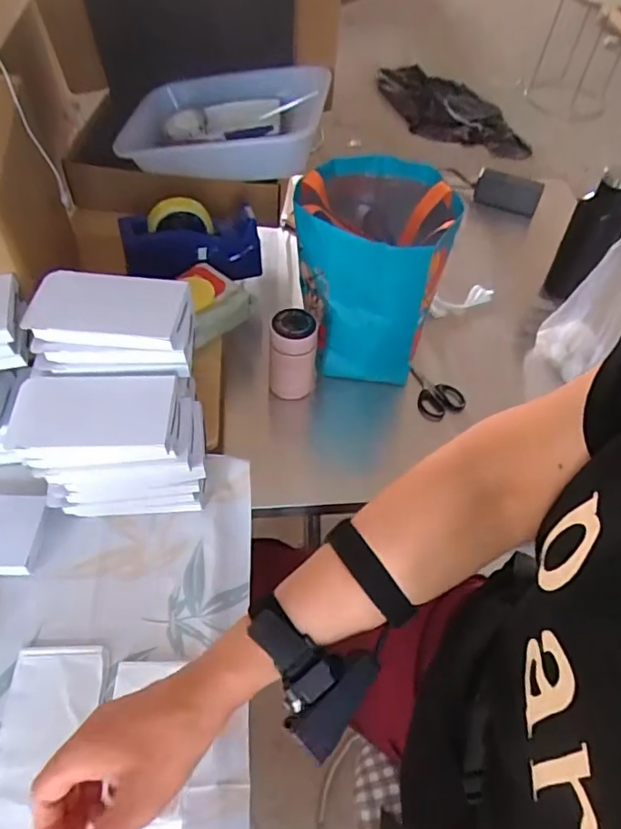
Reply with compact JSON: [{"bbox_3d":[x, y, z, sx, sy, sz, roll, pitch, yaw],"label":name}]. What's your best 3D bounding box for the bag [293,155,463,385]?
[{"bbox_3d":[0.082,-0.213,0.802,0.207,0.224,0.217,19,53,10],"label":"bag"}]

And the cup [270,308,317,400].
[{"bbox_3d":[-0.024,-0.077,0.778,0.063,0.131,0.061,3,52,-2],"label":"cup"}]

